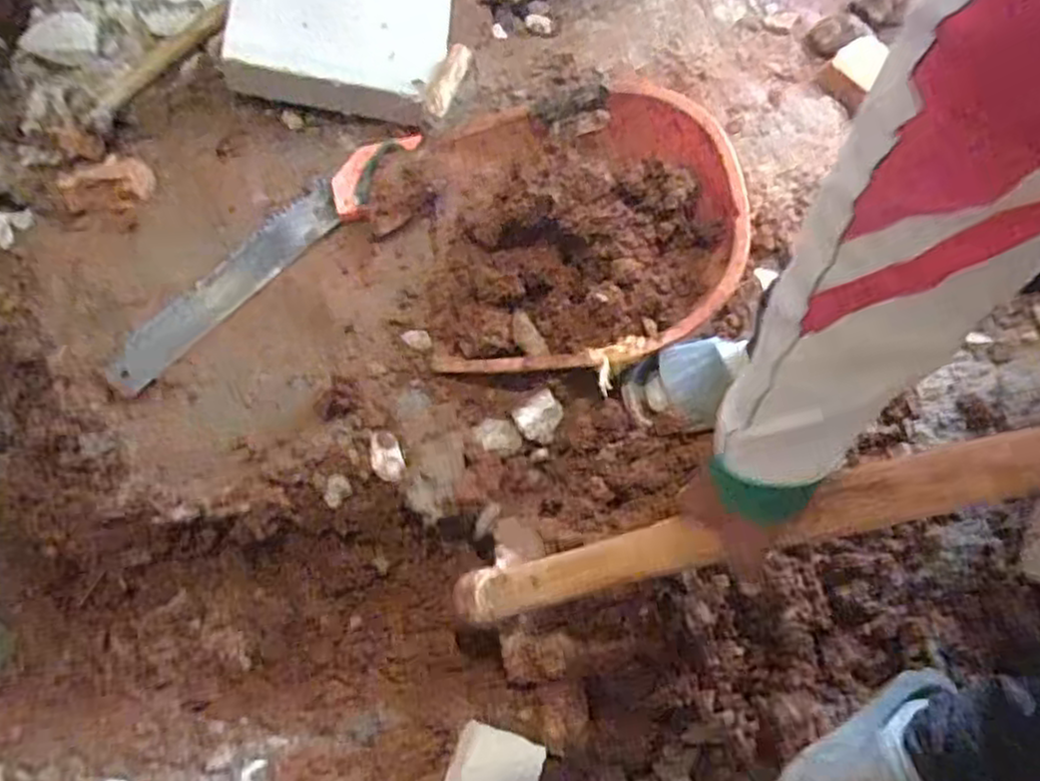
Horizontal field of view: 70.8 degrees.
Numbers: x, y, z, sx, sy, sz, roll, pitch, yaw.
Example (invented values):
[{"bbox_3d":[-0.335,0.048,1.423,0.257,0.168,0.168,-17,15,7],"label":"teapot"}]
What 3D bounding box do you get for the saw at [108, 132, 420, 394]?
[{"bbox_3d":[-0.340,-0.197,0.996,0.080,0.034,0.510,40,70,13],"label":"saw"}]

